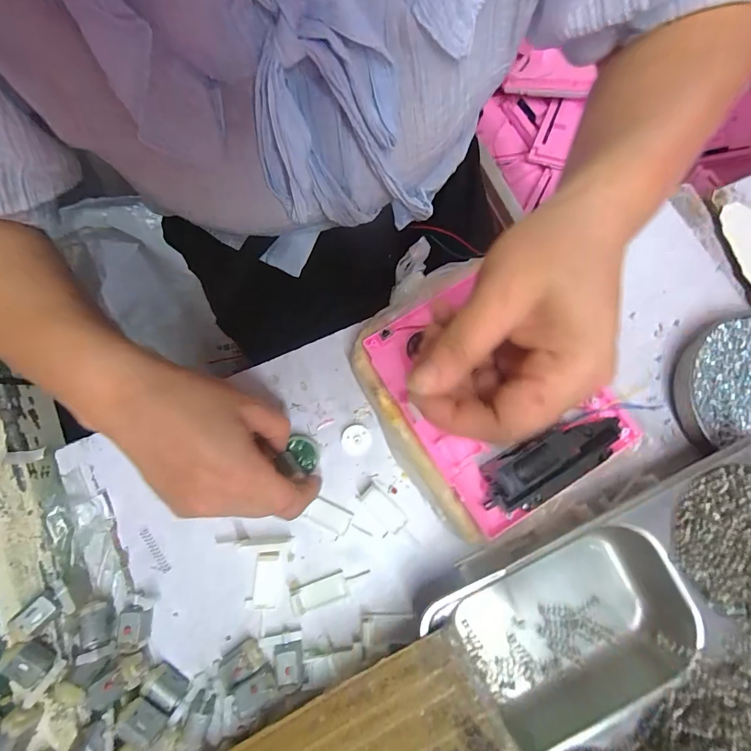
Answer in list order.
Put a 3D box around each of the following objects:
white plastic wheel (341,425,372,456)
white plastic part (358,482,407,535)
[{"bbox_3d":[-0.015,0.052,0.299,0.024,0.006,0.023,-1,80,-1],"label":"white plastic wheel"},{"bbox_3d":[0.006,0.103,0.289,0.018,0.004,0.040,-44,83,-8],"label":"white plastic part"}]

